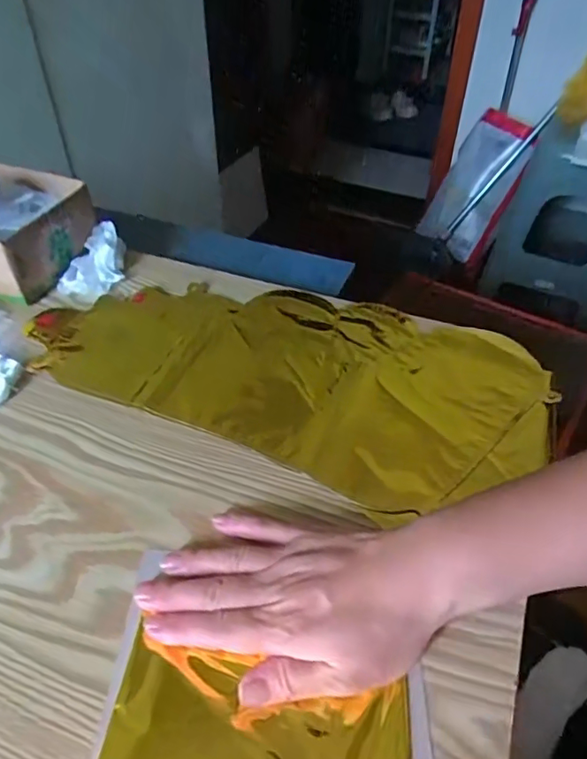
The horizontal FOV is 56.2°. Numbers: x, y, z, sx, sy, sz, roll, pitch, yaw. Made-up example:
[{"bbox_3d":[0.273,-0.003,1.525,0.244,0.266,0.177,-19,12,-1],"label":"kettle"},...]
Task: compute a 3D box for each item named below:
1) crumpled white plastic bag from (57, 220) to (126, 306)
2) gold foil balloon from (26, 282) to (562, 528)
[{"bbox_3d":[-0.197,-0.120,0.559,0.056,0.038,0.100,8,44,8],"label":"crumpled white plastic bag"},{"bbox_3d":[-0.010,-0.011,0.470,0.421,0.020,0.192,15,46,15],"label":"gold foil balloon"}]

